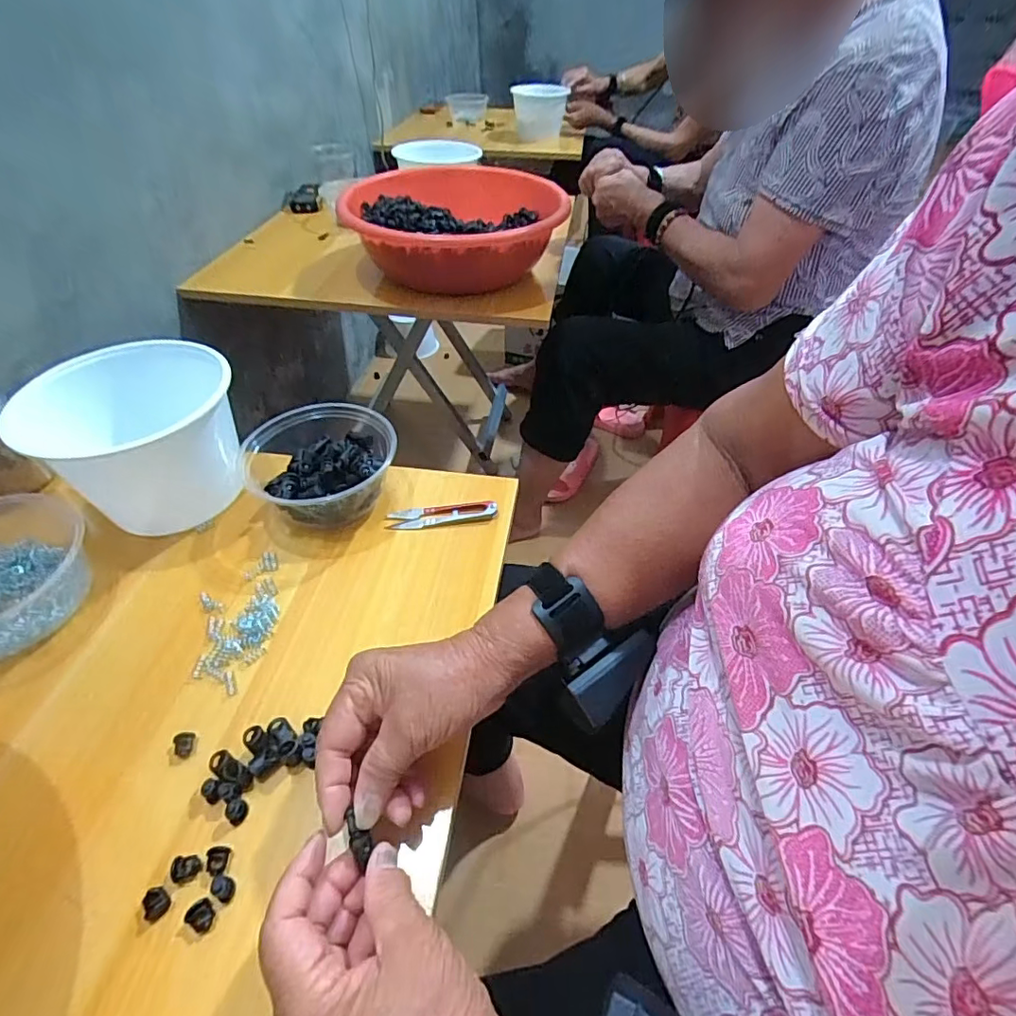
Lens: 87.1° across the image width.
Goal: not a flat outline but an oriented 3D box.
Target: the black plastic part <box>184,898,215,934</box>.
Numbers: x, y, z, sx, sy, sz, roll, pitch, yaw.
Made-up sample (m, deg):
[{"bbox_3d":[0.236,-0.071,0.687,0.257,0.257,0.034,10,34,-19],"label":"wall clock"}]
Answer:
[{"bbox_3d":[-0.167,0.222,0.292,0.014,0.007,0.013,20,49,18],"label":"black plastic part"}]

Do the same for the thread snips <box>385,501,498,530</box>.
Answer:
[{"bbox_3d":[-0.061,0.005,0.500,0.099,0.011,0.026,-3,45,-3],"label":"thread snips"}]

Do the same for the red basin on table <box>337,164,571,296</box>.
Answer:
[{"bbox_3d":[-0.089,-0.428,0.843,0.315,0.116,0.323,-9,46,-8],"label":"red basin on table"}]

